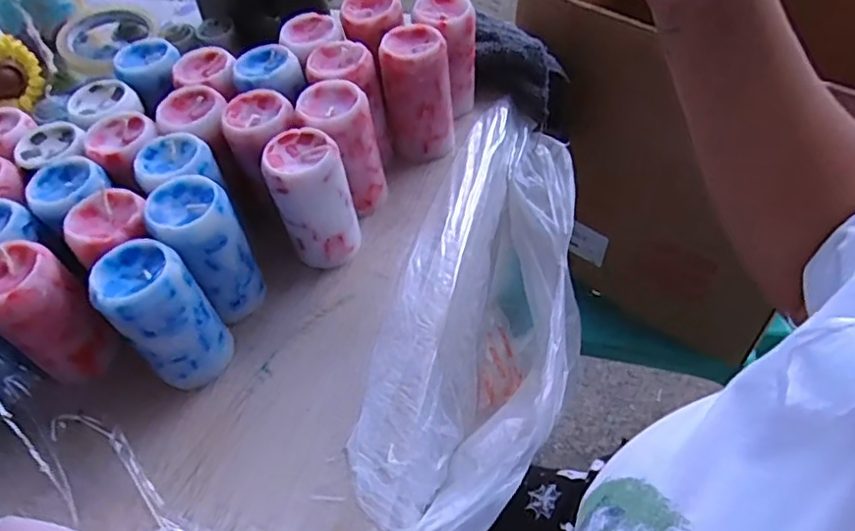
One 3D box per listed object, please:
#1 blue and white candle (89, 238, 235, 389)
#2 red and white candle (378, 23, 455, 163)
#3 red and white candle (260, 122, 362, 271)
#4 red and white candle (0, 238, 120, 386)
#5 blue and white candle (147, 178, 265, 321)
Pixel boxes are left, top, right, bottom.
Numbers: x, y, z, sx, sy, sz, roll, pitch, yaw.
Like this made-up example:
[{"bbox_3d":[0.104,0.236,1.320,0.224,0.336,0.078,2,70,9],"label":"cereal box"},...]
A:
[{"bbox_3d":[-0.160,0.032,0.386,0.052,0.092,0.050,-30,54,-17],"label":"blue and white candle"},{"bbox_3d":[-0.006,-0.134,0.501,0.049,0.095,0.052,-4,51,2],"label":"red and white candle"},{"bbox_3d":[-0.077,-0.044,0.437,0.047,0.092,0.046,-13,51,-4],"label":"red and white candle"},{"bbox_3d":[-0.239,0.030,0.394,0.049,0.086,0.051,33,61,27],"label":"red and white candle"},{"bbox_3d":[-0.143,-0.007,0.413,0.045,0.096,0.048,-32,55,-19],"label":"blue and white candle"}]

